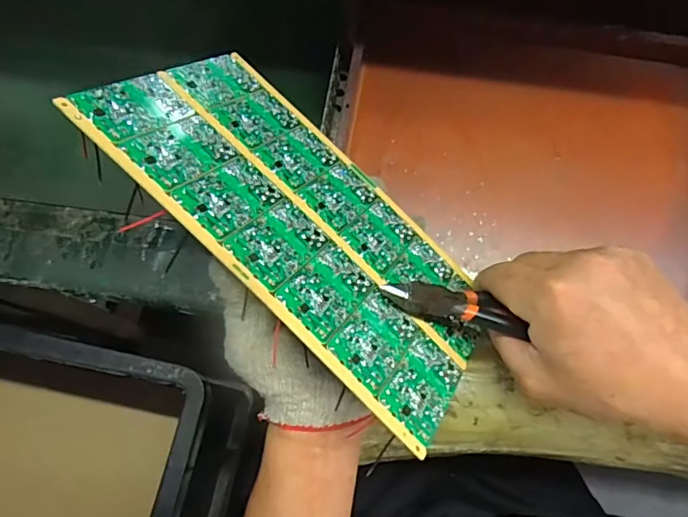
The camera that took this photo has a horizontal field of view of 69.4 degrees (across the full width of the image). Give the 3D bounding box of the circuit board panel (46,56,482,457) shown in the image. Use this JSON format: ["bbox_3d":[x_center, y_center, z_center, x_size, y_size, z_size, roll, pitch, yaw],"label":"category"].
[{"bbox_3d":[-0.022,-0.026,0.312,0.266,0.005,0.144,44,42,3],"label":"circuit board panel"}]

